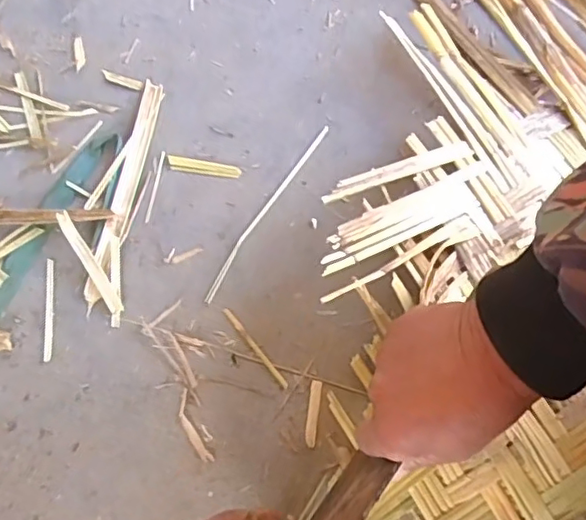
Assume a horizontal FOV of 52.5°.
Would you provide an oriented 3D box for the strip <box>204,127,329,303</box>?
[{"bbox_3d":[-0.024,-0.049,0.565,0.011,0.007,0.212,29,70,12],"label":"strip"}]

